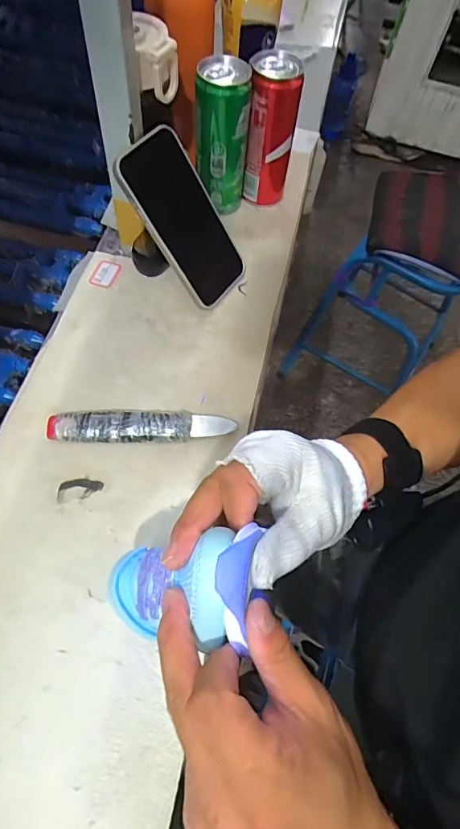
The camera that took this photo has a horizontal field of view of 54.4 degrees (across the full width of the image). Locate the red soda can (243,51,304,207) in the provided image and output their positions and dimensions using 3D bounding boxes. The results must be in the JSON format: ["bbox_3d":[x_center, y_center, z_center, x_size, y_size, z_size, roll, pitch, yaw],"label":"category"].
[{"bbox_3d":[0.045,-0.310,0.507,0.054,0.148,0.050,4,63,-3],"label":"red soda can"}]

